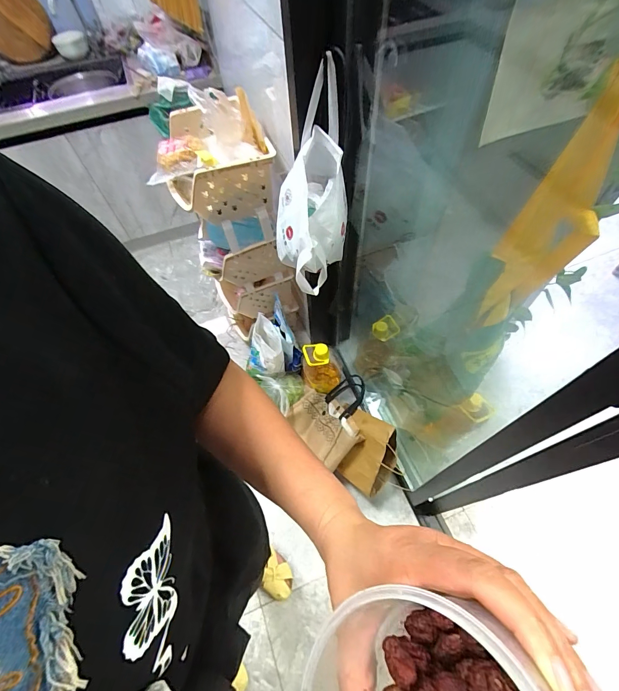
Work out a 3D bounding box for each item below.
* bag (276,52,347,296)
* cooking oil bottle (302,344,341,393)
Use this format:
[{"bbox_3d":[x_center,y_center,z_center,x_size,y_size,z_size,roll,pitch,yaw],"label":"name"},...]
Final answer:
[{"bbox_3d":[0.006,-0.326,0.743,0.174,0.355,0.258,-1,53,-2],"label":"bag"},{"bbox_3d":[0.052,0.079,1.372,0.167,0.272,0.162,3,53,1],"label":"cooking oil bottle"}]

